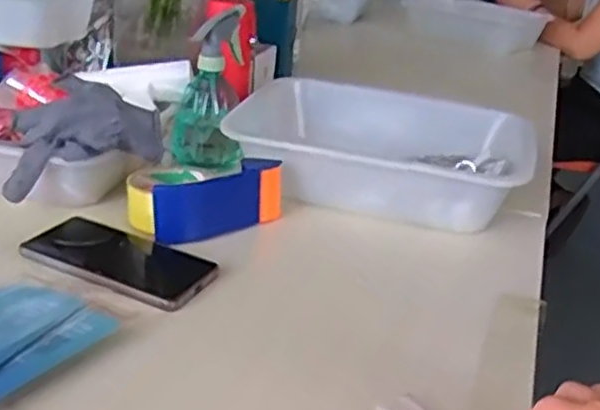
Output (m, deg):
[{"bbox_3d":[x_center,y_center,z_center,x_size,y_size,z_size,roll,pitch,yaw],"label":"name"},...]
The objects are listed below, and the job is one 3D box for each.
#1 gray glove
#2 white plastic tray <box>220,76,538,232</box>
[{"bbox_3d":[-0.225,-0.072,0.759,0.160,0.082,0.101,-6,27,-26],"label":"gray glove"},{"bbox_3d":[0.094,-0.062,0.865,0.331,0.080,0.233,14,25,16],"label":"white plastic tray"}]

